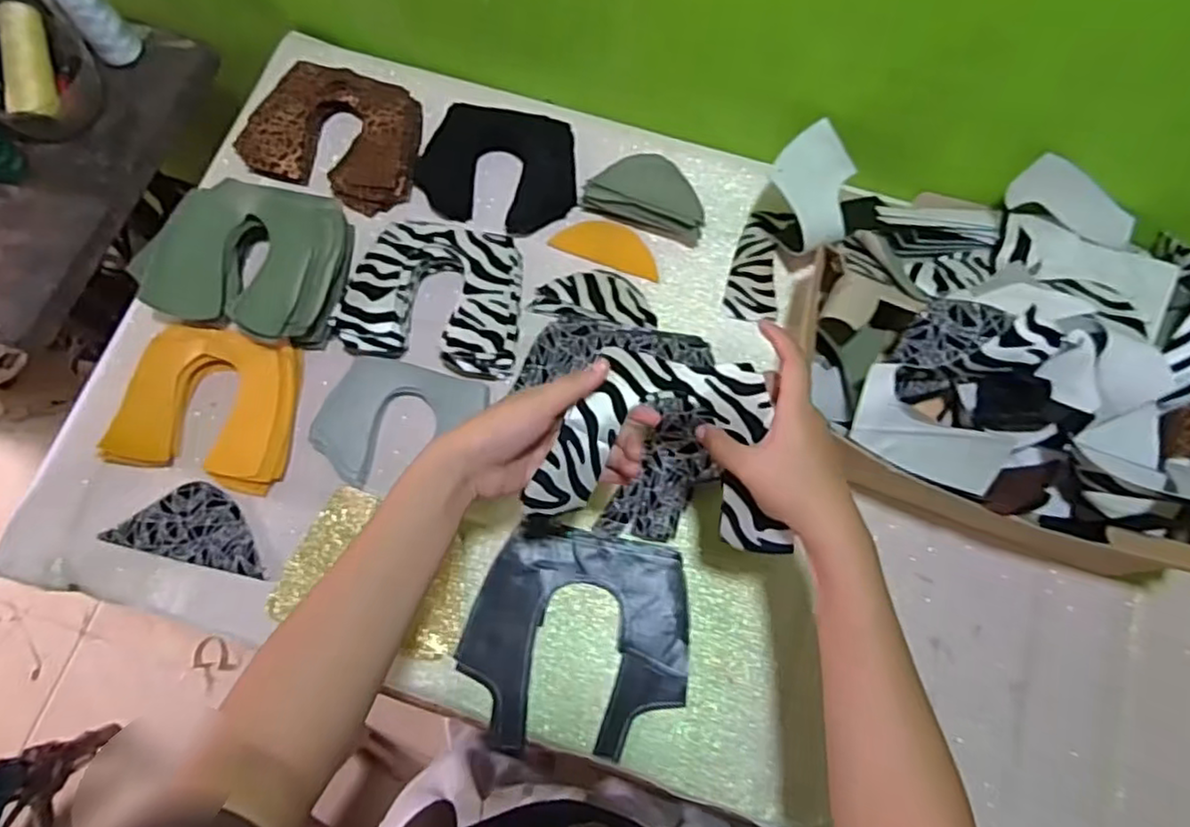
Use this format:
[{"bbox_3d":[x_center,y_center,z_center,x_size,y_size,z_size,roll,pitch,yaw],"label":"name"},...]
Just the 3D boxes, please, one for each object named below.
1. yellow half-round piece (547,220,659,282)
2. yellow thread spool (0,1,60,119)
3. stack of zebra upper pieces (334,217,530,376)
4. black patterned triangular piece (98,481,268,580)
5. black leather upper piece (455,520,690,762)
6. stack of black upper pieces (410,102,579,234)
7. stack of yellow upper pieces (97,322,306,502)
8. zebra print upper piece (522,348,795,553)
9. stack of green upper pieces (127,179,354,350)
[{"bbox_3d":[0.015,-0.170,0.685,0.110,0.005,0.049,23,74,6],"label":"yellow half-round piece"},{"bbox_3d":[-0.571,-0.355,0.687,0.035,0.036,0.111,-3,95,-2],"label":"yellow thread spool"},{"bbox_3d":[-0.151,-0.111,0.646,0.161,0.034,0.135,8,73,2],"label":"stack of zebra upper pieces"},{"bbox_3d":[-0.352,0.097,0.605,0.135,0.005,0.066,14,71,0],"label":"black patterned triangular piece"},{"bbox_3d":[-0.014,0.191,0.575,0.183,0.012,0.178,13,73,3],"label":"black leather upper piece"},{"bbox_3d":[-0.098,-0.251,0.693,0.158,0.022,0.119,10,73,2],"label":"stack of black upper pieces"},{"bbox_3d":[-0.346,-0.008,0.619,0.151,0.026,0.135,13,73,3],"label":"stack of yellow upper pieces"},{"bbox_3d":[0.050,0.021,0.459,0.168,0.054,0.114,9,73,2],"label":"zebra print upper piece"},{"bbox_3d":[-0.318,-0.142,0.636,0.174,0.052,0.147,13,73,3],"label":"stack of green upper pieces"}]

